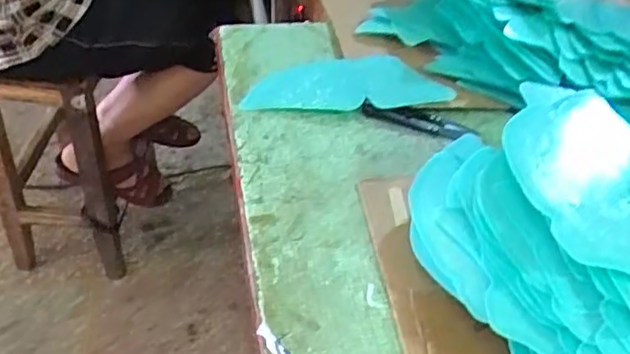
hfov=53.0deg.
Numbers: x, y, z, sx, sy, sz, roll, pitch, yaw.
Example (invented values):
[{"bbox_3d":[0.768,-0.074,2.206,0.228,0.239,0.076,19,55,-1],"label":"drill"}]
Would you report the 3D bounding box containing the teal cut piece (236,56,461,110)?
[{"bbox_3d":[0.026,-0.083,0.559,0.173,0.011,0.067,-2,46,2],"label":"teal cut piece"}]

